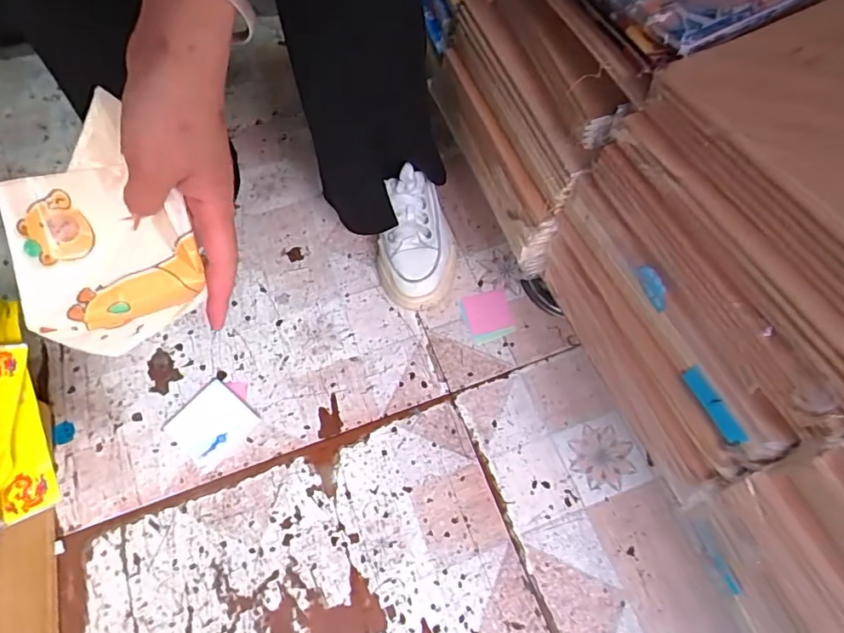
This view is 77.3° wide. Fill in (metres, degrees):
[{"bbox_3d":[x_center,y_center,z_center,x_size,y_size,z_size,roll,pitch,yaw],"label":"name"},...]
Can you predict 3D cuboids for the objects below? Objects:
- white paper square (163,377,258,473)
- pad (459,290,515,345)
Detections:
[{"bbox_3d":[-0.240,0.121,0.596,0.076,0.008,0.080,37,70,17],"label":"white paper square"},{"bbox_3d":[0.081,-0.001,0.658,0.059,0.006,0.063,-14,64,-6],"label":"pad"}]

